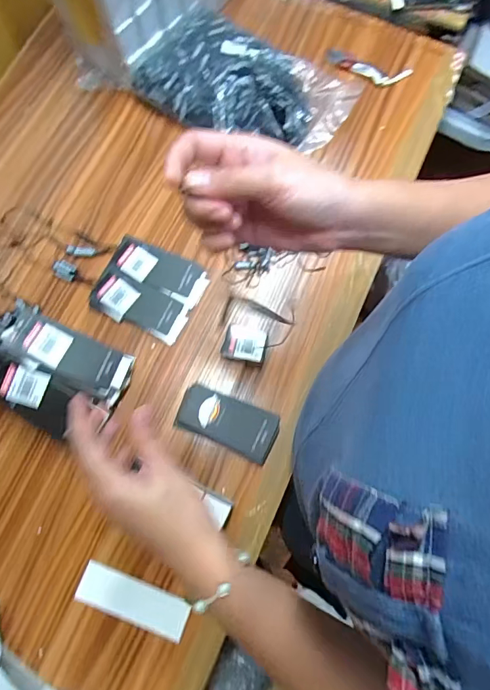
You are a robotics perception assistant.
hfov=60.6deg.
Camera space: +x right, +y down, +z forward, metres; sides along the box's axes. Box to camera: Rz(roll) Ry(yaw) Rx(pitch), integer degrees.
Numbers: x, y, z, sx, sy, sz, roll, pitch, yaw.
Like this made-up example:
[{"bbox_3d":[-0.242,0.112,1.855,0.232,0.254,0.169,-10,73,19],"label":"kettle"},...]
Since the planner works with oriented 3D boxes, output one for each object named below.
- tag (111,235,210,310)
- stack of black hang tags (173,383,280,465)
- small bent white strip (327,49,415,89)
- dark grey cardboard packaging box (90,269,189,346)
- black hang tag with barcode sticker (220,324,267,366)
[{"bbox_3d":[-0.108,-0.097,0.537,0.123,0.006,0.054,28,80,2],"label":"tag"},{"bbox_3d":[-0.020,0.089,0.490,0.115,0.011,0.057,22,77,6],"label":"stack of black hang tags"},{"bbox_3d":[0.182,-0.406,0.616,0.126,0.017,0.043,14,76,3],"label":"small bent white strip"},{"bbox_3d":[-0.132,-0.050,0.523,0.116,0.012,0.054,22,77,6],"label":"dark grey cardboard packaging box"},{"bbox_3d":[-0.001,0.000,0.513,0.052,0.006,0.042,16,76,4],"label":"black hang tag with barcode sticker"}]

